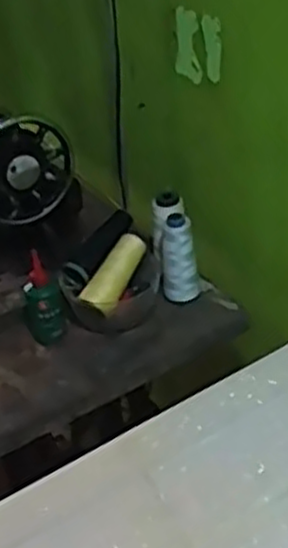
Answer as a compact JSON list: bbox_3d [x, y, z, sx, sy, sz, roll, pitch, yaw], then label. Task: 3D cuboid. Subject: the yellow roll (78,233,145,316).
[{"bbox_3d":[-0.033,-0.001,0.929,0.035,0.035,0.106,18,64,33],"label":"yellow roll"}]

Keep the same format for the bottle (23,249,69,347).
[{"bbox_3d":[-0.121,0.030,0.923,0.048,0.110,0.053,-15,34,-11],"label":"bottle"}]

